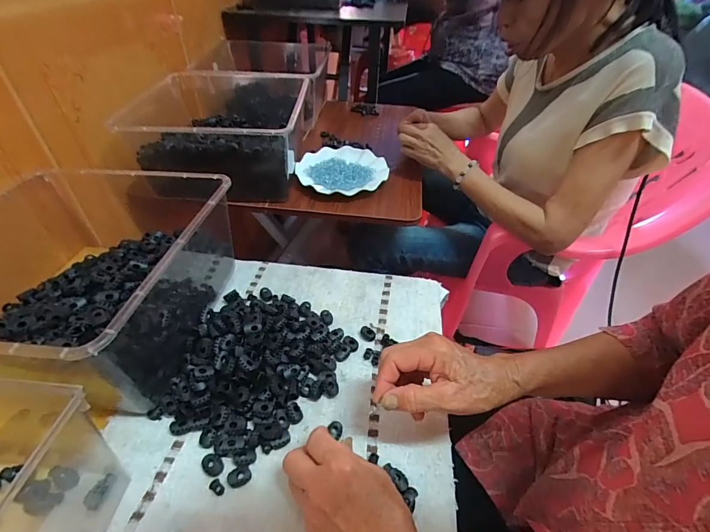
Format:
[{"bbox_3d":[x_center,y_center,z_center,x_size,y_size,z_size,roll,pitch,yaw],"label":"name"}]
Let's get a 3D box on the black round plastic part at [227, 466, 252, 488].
[{"bbox_3d":[-0.114,0.208,0.354,0.023,0.005,0.017,-12,45,-15],"label":"black round plastic part"}]

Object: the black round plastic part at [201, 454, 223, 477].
[{"bbox_3d":[-0.143,0.198,0.358,0.023,0.004,0.017,23,46,20],"label":"black round plastic part"}]

